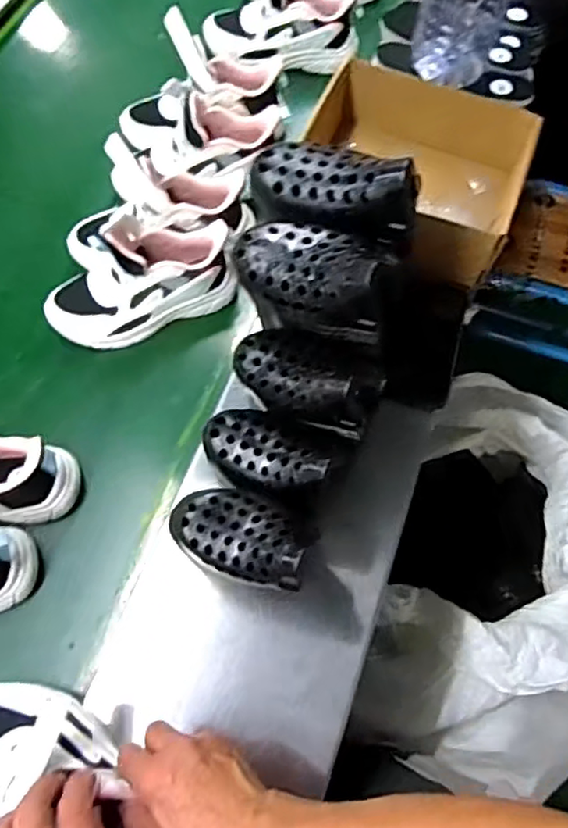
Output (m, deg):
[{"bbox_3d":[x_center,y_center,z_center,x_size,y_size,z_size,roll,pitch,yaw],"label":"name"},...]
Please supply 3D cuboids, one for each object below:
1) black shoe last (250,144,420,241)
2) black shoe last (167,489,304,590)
[{"bbox_3d":[0.043,-0.208,0.566,0.152,0.063,0.077,10,64,3],"label":"black shoe last"},{"bbox_3d":[-0.038,0.100,0.531,0.117,0.039,0.066,21,65,9],"label":"black shoe last"}]

